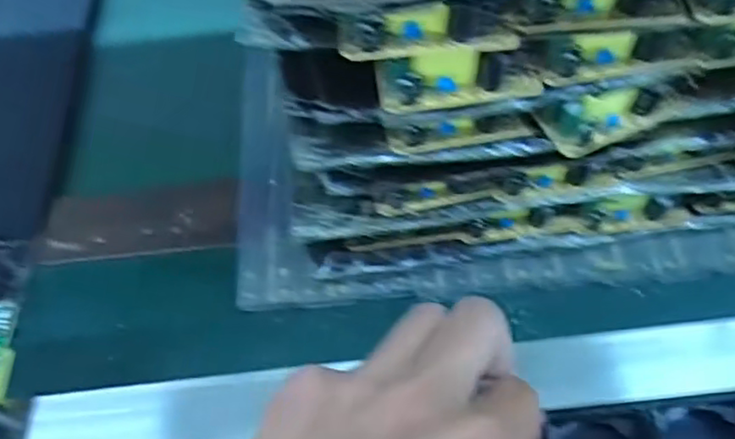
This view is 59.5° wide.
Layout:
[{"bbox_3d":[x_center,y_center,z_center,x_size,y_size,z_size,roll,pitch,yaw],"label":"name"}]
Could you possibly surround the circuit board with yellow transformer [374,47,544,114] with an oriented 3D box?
[{"bbox_3d":[0.037,-0.058,0.256,0.065,0.021,0.015,-8,59,-1],"label":"circuit board with yellow transformer"}]

